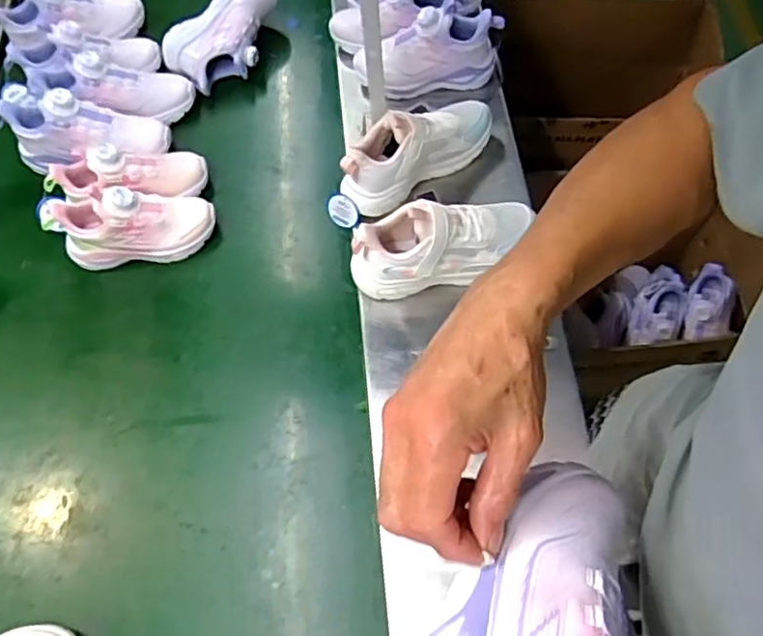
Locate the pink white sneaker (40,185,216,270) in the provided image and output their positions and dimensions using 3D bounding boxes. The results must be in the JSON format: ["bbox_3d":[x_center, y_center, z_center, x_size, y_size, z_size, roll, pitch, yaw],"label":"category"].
[{"bbox_3d":[-0.324,-0.124,0.798,0.212,0.103,0.078,-5,64,-13],"label":"pink white sneaker"}]

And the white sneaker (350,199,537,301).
[{"bbox_3d":[0.076,-0.090,0.718,0.224,0.093,0.085,-19,66,-6],"label":"white sneaker"}]

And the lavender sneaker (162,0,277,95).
[{"bbox_3d":[-0.239,-0.440,0.947,0.197,0.077,0.102,-30,67,-10],"label":"lavender sneaker"}]

